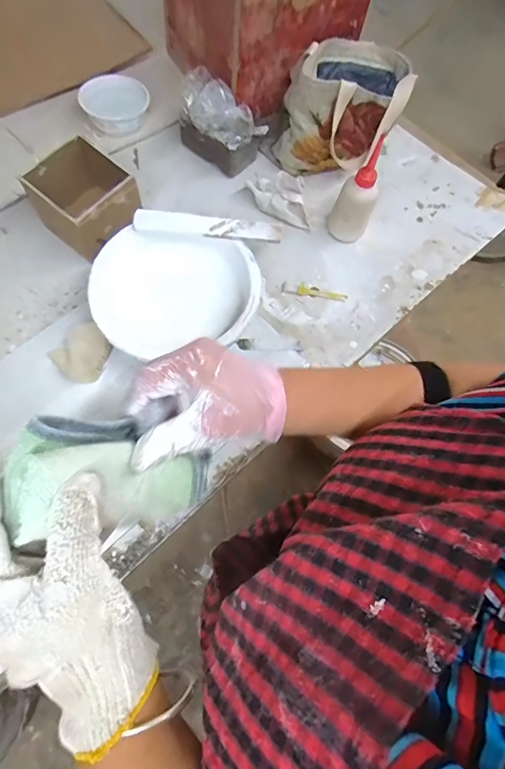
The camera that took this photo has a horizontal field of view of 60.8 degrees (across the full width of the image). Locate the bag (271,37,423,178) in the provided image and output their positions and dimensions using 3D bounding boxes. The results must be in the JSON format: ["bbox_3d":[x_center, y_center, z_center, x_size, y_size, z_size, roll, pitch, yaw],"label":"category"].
[{"bbox_3d":[0.148,-0.462,0.710,0.189,0.138,0.166,13,71,2],"label":"bag"}]

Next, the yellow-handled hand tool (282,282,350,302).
[{"bbox_3d":[0.097,-0.146,0.676,0.103,0.010,0.020,8,71,1],"label":"yellow-handled hand tool"}]

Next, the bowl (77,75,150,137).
[{"bbox_3d":[-0.231,-0.476,0.736,0.098,0.050,0.100,1,71,-2],"label":"bowl"}]

